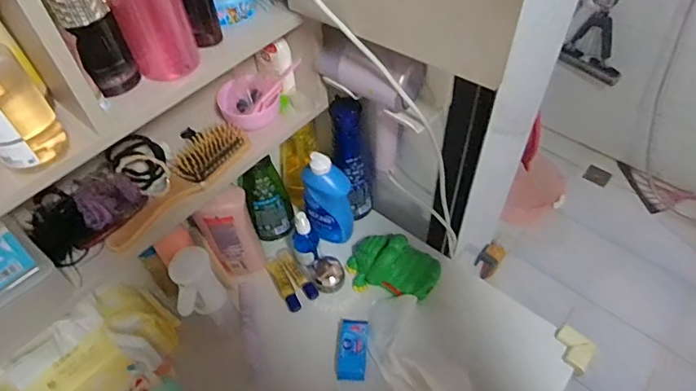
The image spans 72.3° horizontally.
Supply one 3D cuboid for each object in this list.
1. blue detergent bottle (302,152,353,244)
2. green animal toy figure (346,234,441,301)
[{"bbox_3d":[-0.032,0.011,0.772,0.074,0.164,0.054,-7,52,-2],"label":"blue detergent bottle"},{"bbox_3d":[0.071,0.114,0.765,0.149,0.068,0.080,13,53,13],"label":"green animal toy figure"}]

